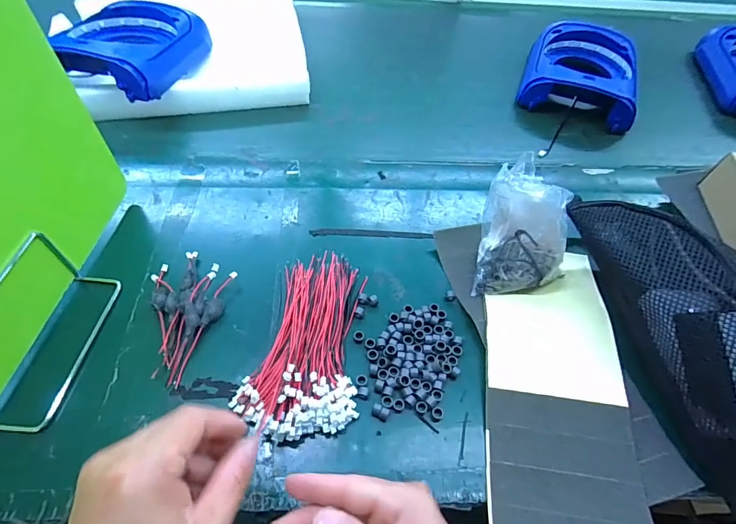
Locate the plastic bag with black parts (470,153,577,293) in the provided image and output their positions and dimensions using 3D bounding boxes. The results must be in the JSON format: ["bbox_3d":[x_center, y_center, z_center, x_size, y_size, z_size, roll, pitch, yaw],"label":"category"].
[{"bbox_3d":[0.154,-0.032,0.419,0.078,0.106,0.094,2,54,-3],"label":"plastic bag with black parts"}]

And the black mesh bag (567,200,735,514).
[{"bbox_3d":[0.283,0.055,0.367,0.064,0.110,0.283,-10,55,-11],"label":"black mesh bag"}]

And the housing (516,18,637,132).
[{"bbox_3d":[0.344,-0.307,0.665,0.172,0.067,0.202,18,55,9],"label":"housing"}]

